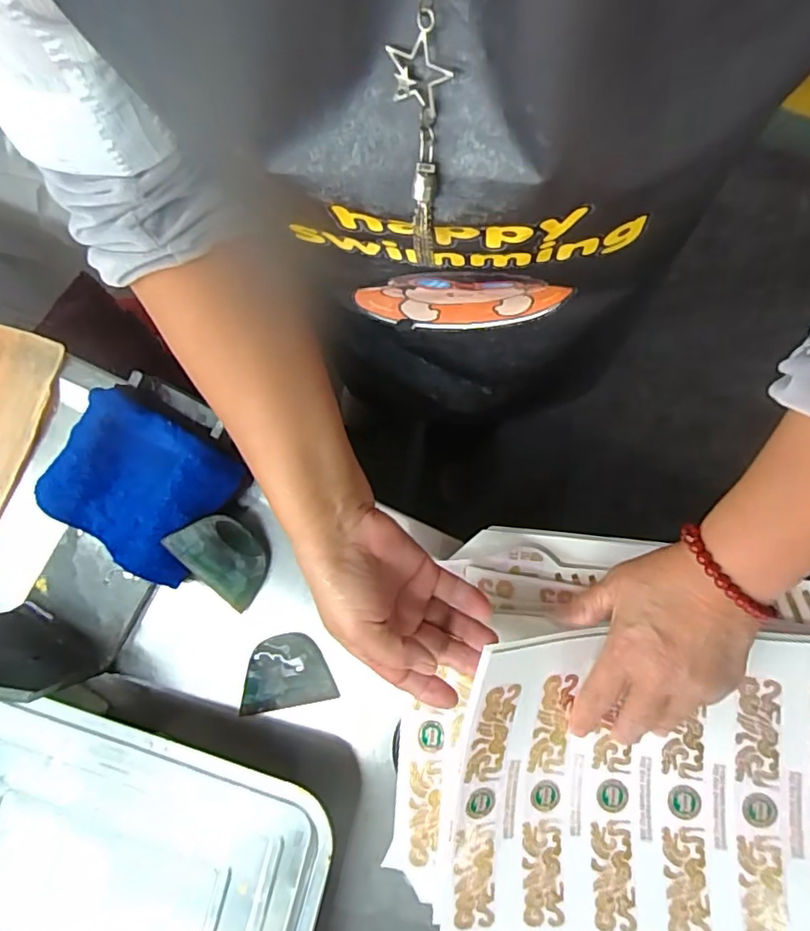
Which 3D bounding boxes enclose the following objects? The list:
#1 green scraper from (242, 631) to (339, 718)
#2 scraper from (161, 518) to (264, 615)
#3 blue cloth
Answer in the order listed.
[{"bbox_3d":[-0.103,0.175,0.478,0.078,0.007,0.059,-11,85,2],"label":"green scraper"},{"bbox_3d":[-0.153,0.078,0.482,0.054,0.007,0.089,-45,111,-13],"label":"scraper"},{"bbox_3d":[-0.237,0.013,0.482,0.158,0.033,0.127,29,81,7],"label":"blue cloth"}]

